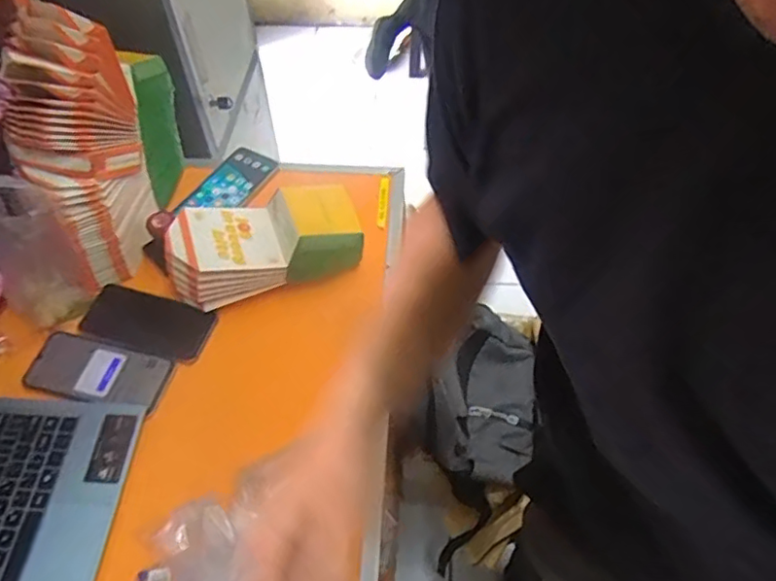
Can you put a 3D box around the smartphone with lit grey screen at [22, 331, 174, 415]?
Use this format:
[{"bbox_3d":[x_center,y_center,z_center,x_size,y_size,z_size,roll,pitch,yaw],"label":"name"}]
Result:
[{"bbox_3d":[-0.351,0.099,0.717,0.169,0.015,0.073,13,56,10],"label":"smartphone with lit grey screen"}]

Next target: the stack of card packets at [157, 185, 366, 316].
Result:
[{"bbox_3d":[-0.156,-0.058,0.777,0.250,0.108,0.111,-21,57,-13],"label":"stack of card packets"}]

